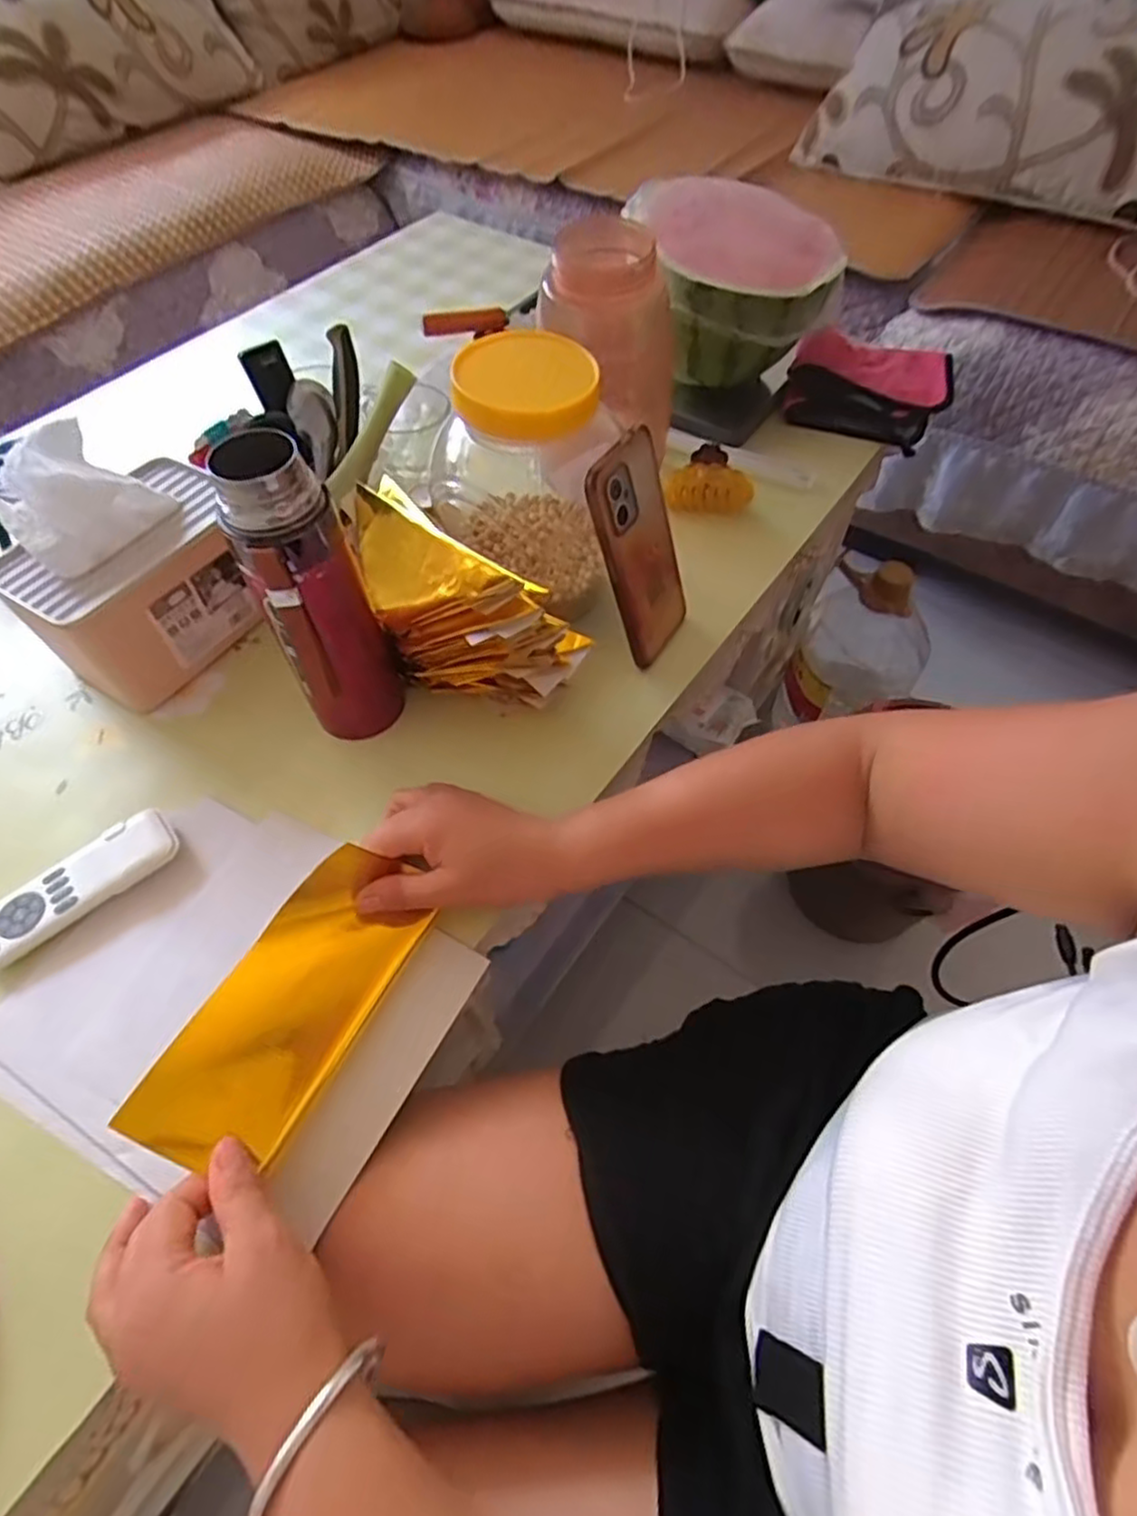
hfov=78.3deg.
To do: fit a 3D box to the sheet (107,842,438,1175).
[{"bbox_3d":[-0.152,0.136,0.391,0.076,0.022,0.172,42,59,-15],"label":"sheet"}]

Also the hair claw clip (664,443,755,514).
[{"bbox_3d":[0.131,-0.257,0.650,0.081,0.037,0.053,6,57,5],"label":"hair claw clip"}]

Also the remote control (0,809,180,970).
[{"bbox_3d":[-0.319,0.084,0.456,0.126,0.015,0.046,-37,64,-21],"label":"remote control"}]

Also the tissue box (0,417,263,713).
[{"bbox_3d":[-0.325,-0.143,0.520,0.117,0.158,0.161,34,64,21],"label":"tissue box"}]

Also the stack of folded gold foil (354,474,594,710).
[{"bbox_3d":[-0.089,-0.111,0.511,0.196,0.111,0.093,32,63,20],"label":"stack of folded gold foil"}]

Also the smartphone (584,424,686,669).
[{"bbox_3d":[0.055,-0.149,0.512,0.011,0.164,0.083,17,60,33],"label":"smartphone"}]

